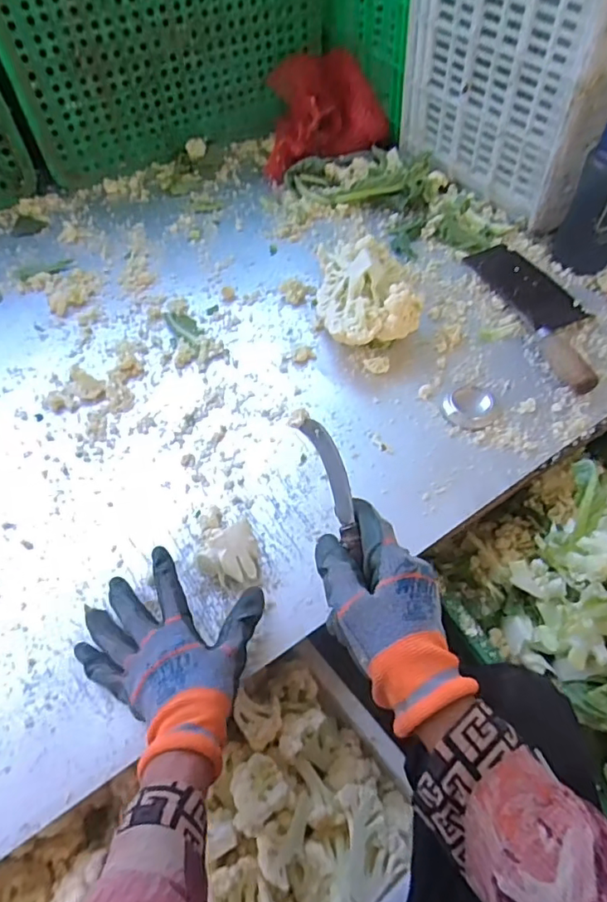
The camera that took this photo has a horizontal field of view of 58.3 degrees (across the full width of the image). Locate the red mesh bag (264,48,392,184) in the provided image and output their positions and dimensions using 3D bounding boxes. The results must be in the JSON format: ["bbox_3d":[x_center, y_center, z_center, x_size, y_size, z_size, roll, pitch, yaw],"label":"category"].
[{"bbox_3d":[0.030,-0.556,0.906,0.199,0.127,0.152,-8,58,-4],"label":"red mesh bag"}]

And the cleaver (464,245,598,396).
[{"bbox_3d":[0.308,-0.180,0.699,0.075,0.034,0.266,-18,56,-10],"label":"cleaver"}]

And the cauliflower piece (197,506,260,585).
[{"bbox_3d":[-0.077,0.089,0.543,0.056,0.035,0.091,-11,55,-5],"label":"cauliflower piece"}]

